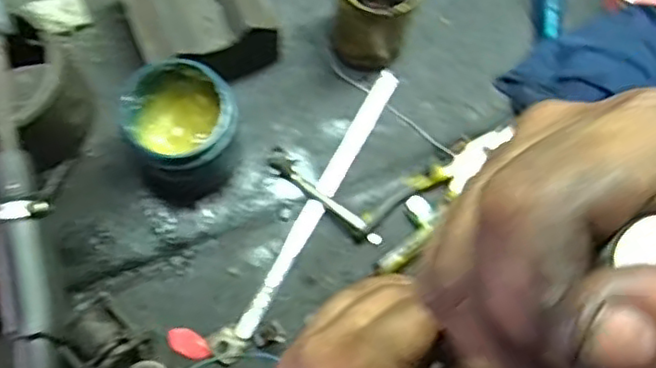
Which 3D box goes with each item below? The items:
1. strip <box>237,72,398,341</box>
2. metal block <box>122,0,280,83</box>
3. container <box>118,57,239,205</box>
[{"bbox_3d":[-0.007,0.014,0.614,0.019,0.008,0.282,29,76,6],"label":"strip"},{"bbox_3d":[-0.115,-0.157,0.606,0.122,0.085,0.127,-23,76,-8],"label":"metal block"},{"bbox_3d":[-0.125,-0.047,0.576,0.089,0.112,0.094,0,74,-1],"label":"container"}]

